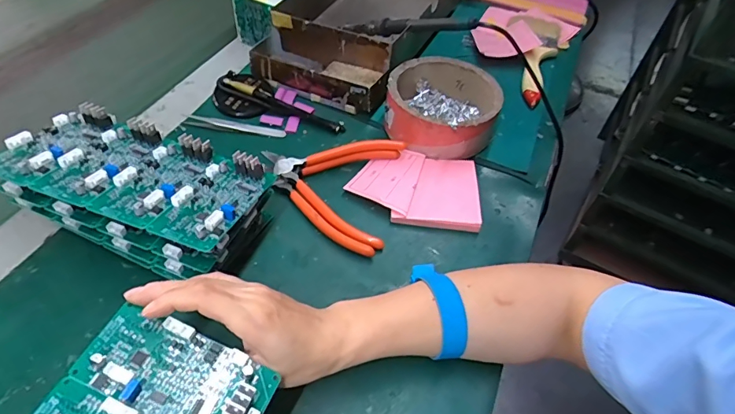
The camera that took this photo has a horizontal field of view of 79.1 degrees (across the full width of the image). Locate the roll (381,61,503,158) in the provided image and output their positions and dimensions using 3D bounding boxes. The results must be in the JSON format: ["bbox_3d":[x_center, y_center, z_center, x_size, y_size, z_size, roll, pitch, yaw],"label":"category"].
[{"bbox_3d":[0.084,-0.114,0.498,0.117,0.052,0.119,2,51,-2],"label":"roll"}]

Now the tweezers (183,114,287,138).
[{"bbox_3d":[-0.147,-0.088,0.494,0.111,0.008,0.016,5,51,1],"label":"tweezers"}]

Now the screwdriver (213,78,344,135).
[{"bbox_3d":[-0.100,-0.120,0.511,0.155,0.015,0.025,20,52,13],"label":"screwdriver"}]

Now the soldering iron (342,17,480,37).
[{"bbox_3d":[0.043,-0.218,0.539,0.203,0.015,0.021,16,48,39],"label":"soldering iron"}]

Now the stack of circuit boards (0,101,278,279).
[{"bbox_3d":[-0.189,-0.011,0.377,0.194,0.078,0.099,16,51,9],"label":"stack of circuit boards"}]

